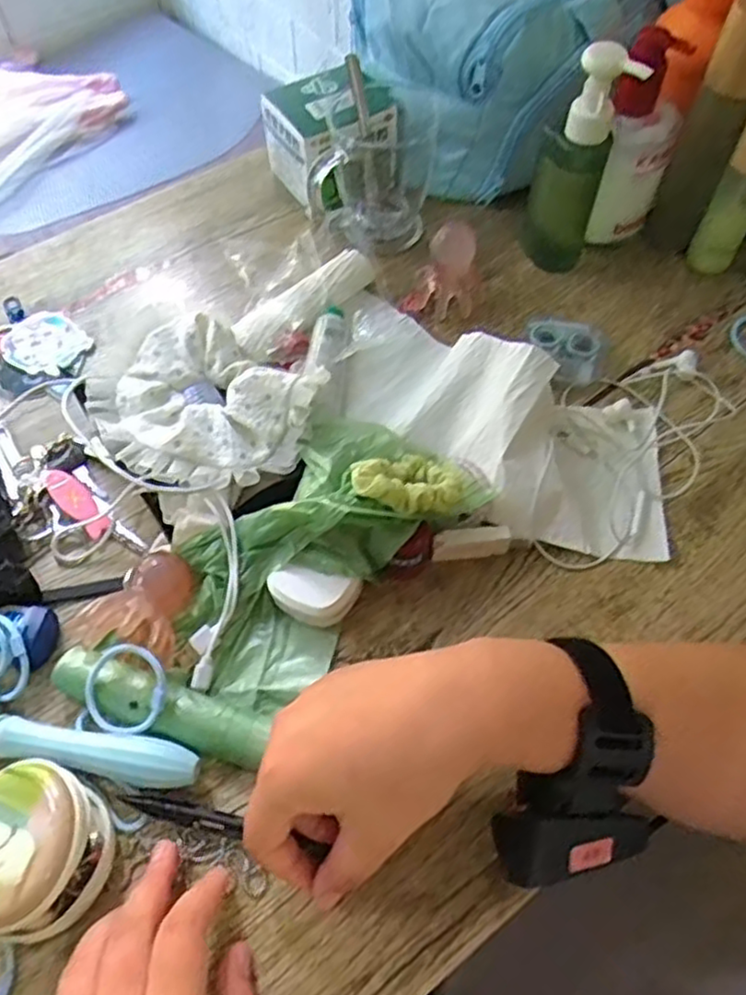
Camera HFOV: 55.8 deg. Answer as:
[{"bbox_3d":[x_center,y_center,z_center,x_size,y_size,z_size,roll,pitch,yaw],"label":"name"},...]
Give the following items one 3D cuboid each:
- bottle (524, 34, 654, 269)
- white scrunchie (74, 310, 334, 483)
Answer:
[{"bbox_3d":[0.144,-0.237,0.506,0.050,0.166,0.046,8,59,4],"label":"bottle"},{"bbox_3d":[-0.108,-0.057,0.457,0.139,0.047,0.130,36,66,20],"label":"white scrunchie"}]

